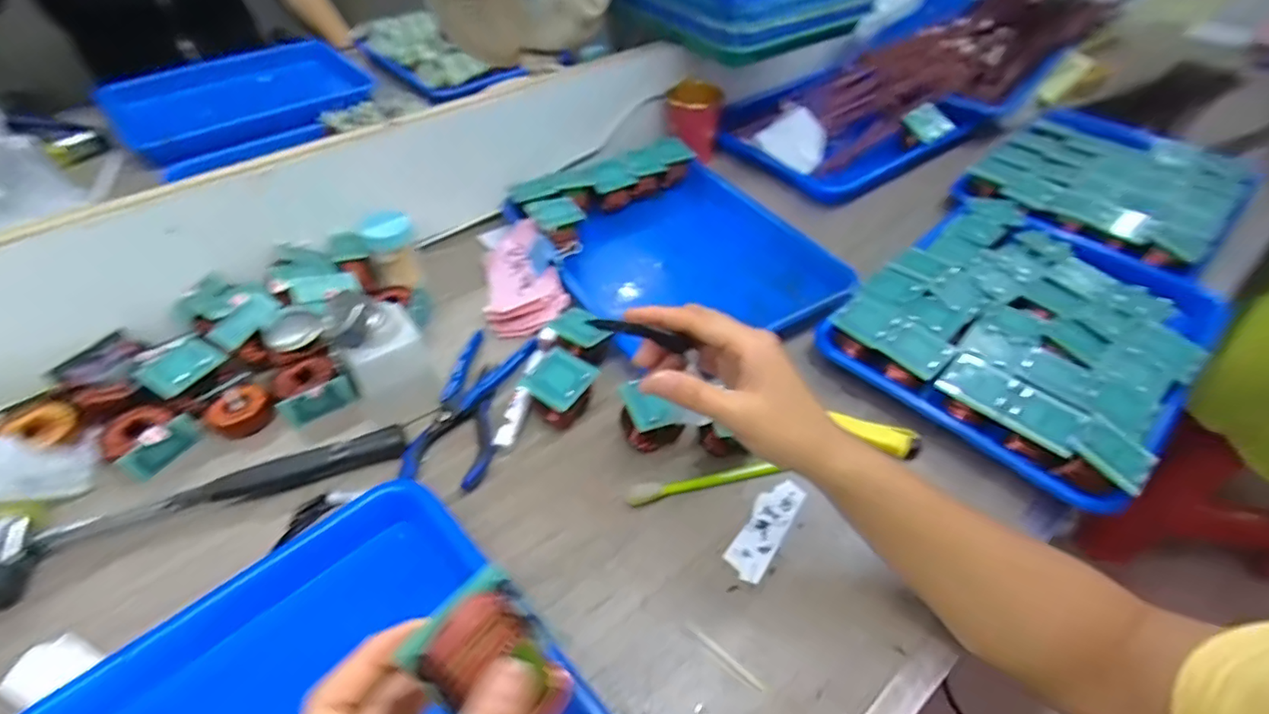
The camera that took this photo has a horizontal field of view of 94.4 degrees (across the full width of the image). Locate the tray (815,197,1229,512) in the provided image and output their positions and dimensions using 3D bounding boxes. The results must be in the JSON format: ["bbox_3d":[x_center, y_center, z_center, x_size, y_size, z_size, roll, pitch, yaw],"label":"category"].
[{"bbox_3d":[0.350,-0.039,0.516,0.328,0.037,0.239,-35,56,-29],"label":"tray"}]

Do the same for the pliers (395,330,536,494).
[{"bbox_3d":[-0.129,0.033,0.476,0.063,0.014,0.151,8,47,7],"label":"pliers"}]

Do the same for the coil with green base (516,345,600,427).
[{"bbox_3d":[-0.059,0.029,0.464,0.046,0.044,0.050,28,53,24],"label":"coil with green base"}]

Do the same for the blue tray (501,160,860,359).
[{"bbox_3d":[0.043,-0.098,0.607,0.246,0.064,0.275,-22,51,-20],"label":"blue tray"}]

